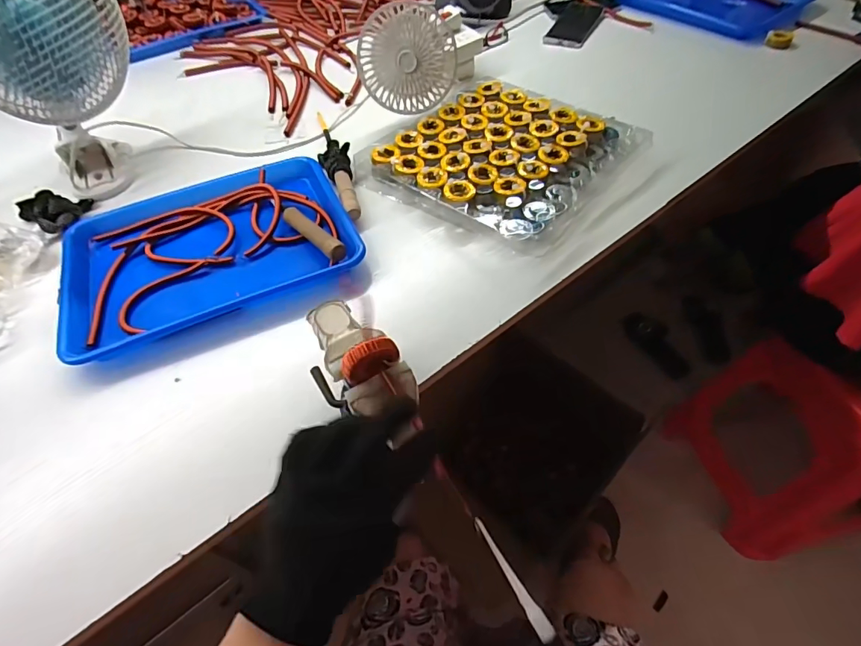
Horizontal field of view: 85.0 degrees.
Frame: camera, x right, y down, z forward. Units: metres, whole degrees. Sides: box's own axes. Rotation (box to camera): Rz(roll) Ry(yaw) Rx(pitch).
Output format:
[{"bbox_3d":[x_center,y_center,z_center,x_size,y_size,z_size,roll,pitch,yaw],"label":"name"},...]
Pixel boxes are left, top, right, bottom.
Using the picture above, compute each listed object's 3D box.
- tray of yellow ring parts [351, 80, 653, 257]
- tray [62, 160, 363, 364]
[{"bbox_3d":[0.100,-0.231,0.648,0.286,0.039,0.281,36,64,27],"label":"tray of yellow ring parts"},{"bbox_3d":[-0.271,-0.097,0.579,0.332,0.029,0.249,-24,55,-13],"label":"tray"}]

